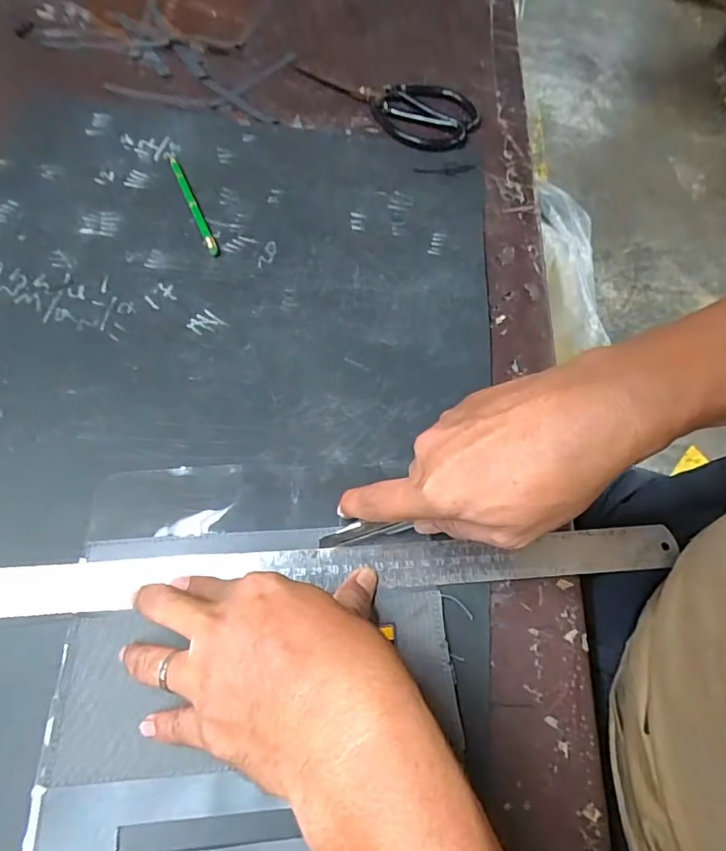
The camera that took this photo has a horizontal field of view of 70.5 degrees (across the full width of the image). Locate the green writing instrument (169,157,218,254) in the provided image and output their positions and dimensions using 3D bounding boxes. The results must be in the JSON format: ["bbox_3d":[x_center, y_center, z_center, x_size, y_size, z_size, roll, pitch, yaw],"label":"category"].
[{"bbox_3d":[-0.158,-0.208,0.475,0.009,0.007,0.145,-21,65,-14],"label":"green writing instrument"}]

